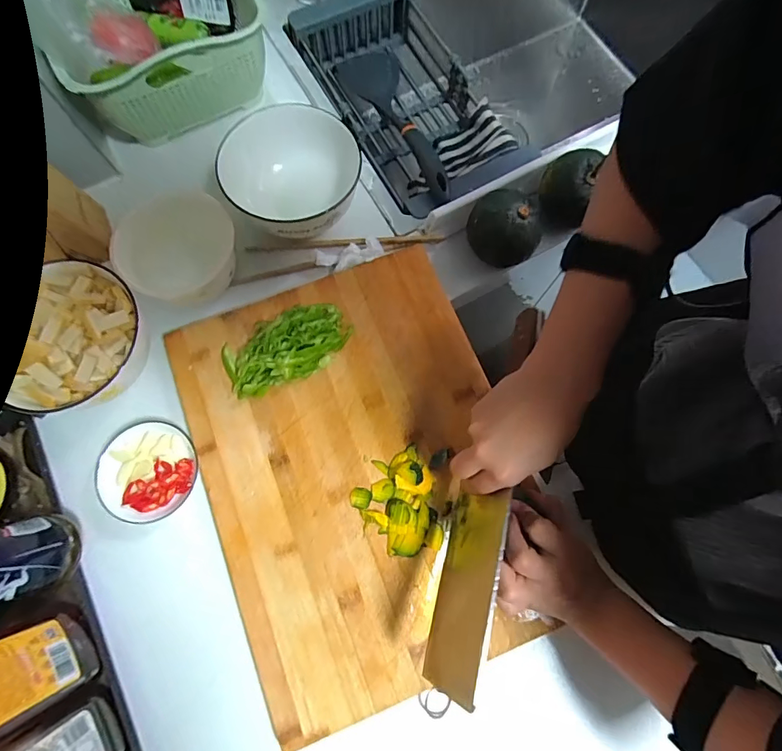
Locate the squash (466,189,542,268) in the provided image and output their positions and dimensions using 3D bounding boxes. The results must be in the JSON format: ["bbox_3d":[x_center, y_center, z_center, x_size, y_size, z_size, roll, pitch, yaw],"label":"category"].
[{"bbox_3d":[0.128,-0.166,0.494,0.078,0.073,0.070,18,76,5],"label":"squash"}]

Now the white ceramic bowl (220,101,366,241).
[{"bbox_3d":[-0.107,-0.220,0.495,0.140,0.084,0.136,0,75,0],"label":"white ceramic bowl"}]

